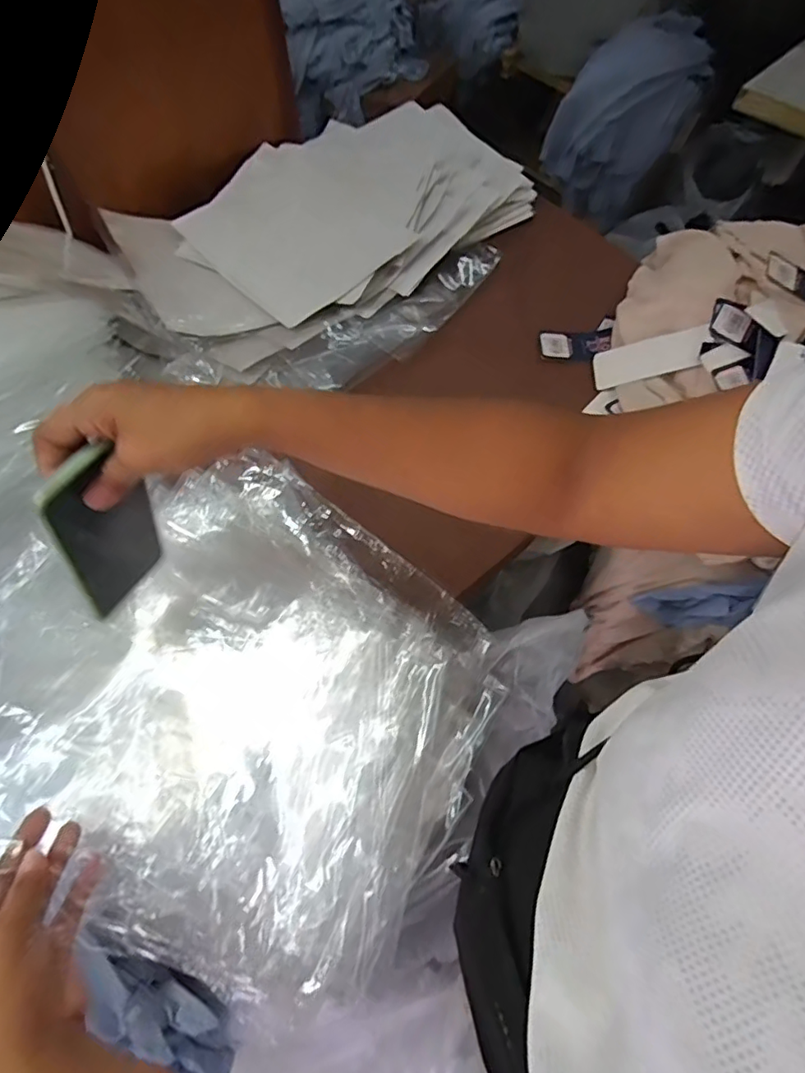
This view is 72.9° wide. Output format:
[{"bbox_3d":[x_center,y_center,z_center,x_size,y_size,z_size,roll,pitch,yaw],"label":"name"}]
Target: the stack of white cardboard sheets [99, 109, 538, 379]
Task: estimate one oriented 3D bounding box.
[{"bbox_3d":[-0.101,-0.440,0.734,0.540,0.052,0.359,-34,67,-15],"label":"stack of white cardboard sheets"}]

